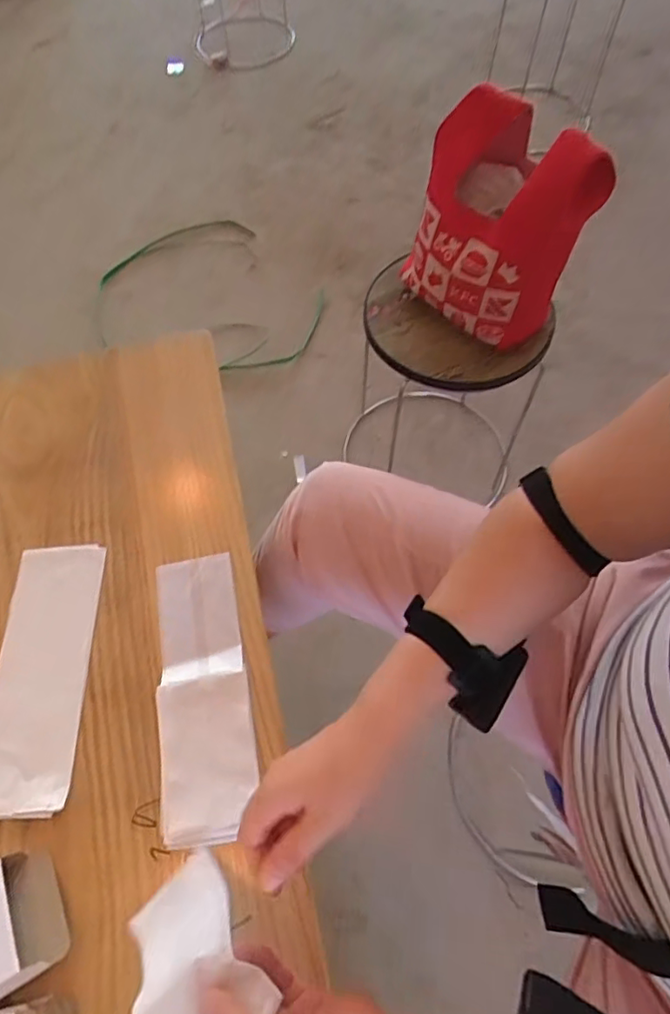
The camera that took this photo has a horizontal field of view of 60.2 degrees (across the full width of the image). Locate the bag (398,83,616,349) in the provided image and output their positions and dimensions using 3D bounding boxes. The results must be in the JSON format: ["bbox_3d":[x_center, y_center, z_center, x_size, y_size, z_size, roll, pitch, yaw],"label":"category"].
[{"bbox_3d":[0.211,-0.360,0.737,0.147,0.232,0.190,-36,67,-15],"label":"bag"}]

